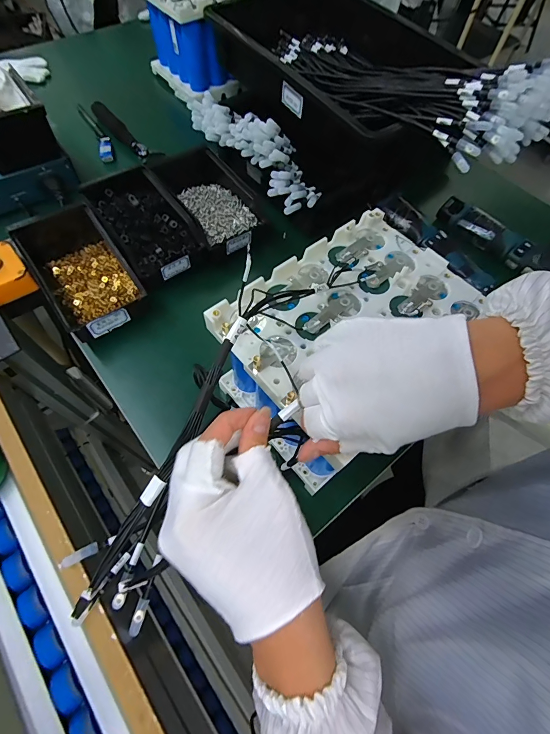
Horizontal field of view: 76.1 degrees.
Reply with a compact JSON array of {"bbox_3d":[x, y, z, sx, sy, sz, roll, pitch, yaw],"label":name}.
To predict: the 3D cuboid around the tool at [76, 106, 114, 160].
[{"bbox_3d":[-0.340,-0.450,0.668,0.028,0.013,0.187,-24,66,-14],"label":"tool"}]

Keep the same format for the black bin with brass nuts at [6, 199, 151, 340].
[{"bbox_3d":[-0.261,-0.135,0.467,0.107,0.062,0.203,-34,69,-18],"label":"black bin with brass nuts"}]

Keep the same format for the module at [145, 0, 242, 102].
[{"bbox_3d":[-0.135,-0.686,0.707,0.214,0.157,0.229,39,67,16],"label":"module"}]

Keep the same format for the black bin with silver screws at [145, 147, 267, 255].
[{"bbox_3d":[-0.110,-0.263,0.536,0.108,0.057,0.208,-35,69,-19],"label":"black bin with silver screws"}]

